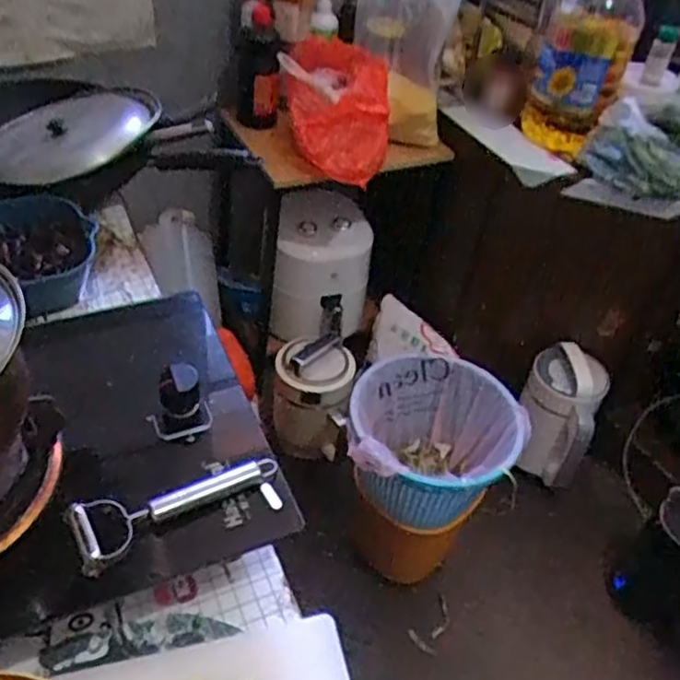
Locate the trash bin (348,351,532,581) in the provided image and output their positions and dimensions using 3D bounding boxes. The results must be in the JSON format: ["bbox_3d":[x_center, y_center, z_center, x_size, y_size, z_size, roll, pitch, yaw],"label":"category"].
[{"bbox_3d":[0.147,0.258,1.251,0.280,0.387,0.257,4,42,-4],"label":"trash bin"}]

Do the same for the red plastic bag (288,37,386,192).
[{"bbox_3d":[-0.002,-0.435,1.277,0.189,0.183,0.201,4,42,-3],"label":"red plastic bag"}]

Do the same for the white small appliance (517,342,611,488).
[{"bbox_3d":[0.472,0.173,1.492,0.168,0.287,0.138,25,45,19],"label":"white small appliance"}]

